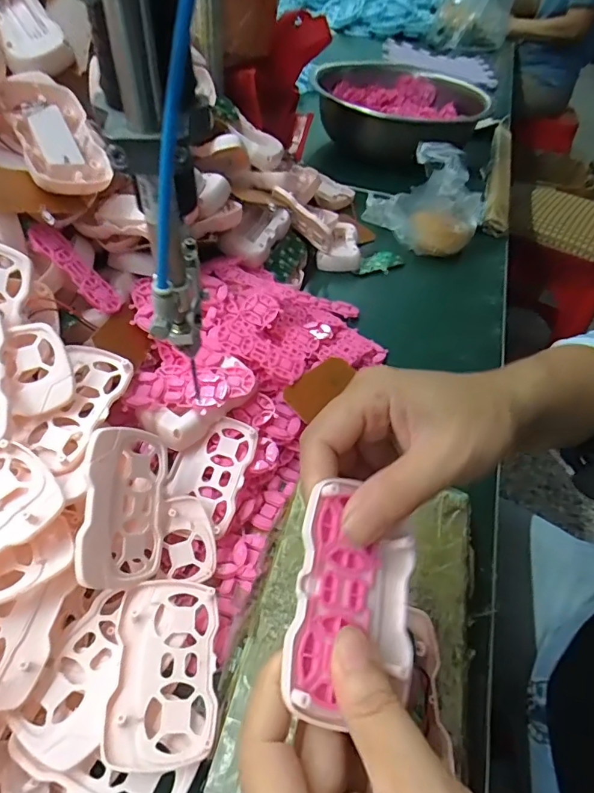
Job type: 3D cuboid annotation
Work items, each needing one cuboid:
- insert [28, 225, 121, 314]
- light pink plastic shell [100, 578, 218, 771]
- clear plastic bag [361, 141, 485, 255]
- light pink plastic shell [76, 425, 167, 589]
[{"bbox_3d":[-0.159,-0.091,0.343,0.074,0.007,0.027,49,44,-23],"label":"insert"},{"bbox_3d":[-0.070,0.143,0.254,0.051,0.014,0.088,-1,48,-7],"label":"light pink plastic shell"},{"bbox_3d":[0.176,-0.247,0.594,0.111,0.096,0.179,31,52,21],"label":"clear plastic bag"},{"bbox_3d":[-0.101,0.063,0.278,0.008,0.054,0.087,-8,73,33],"label":"light pink plastic shell"}]

